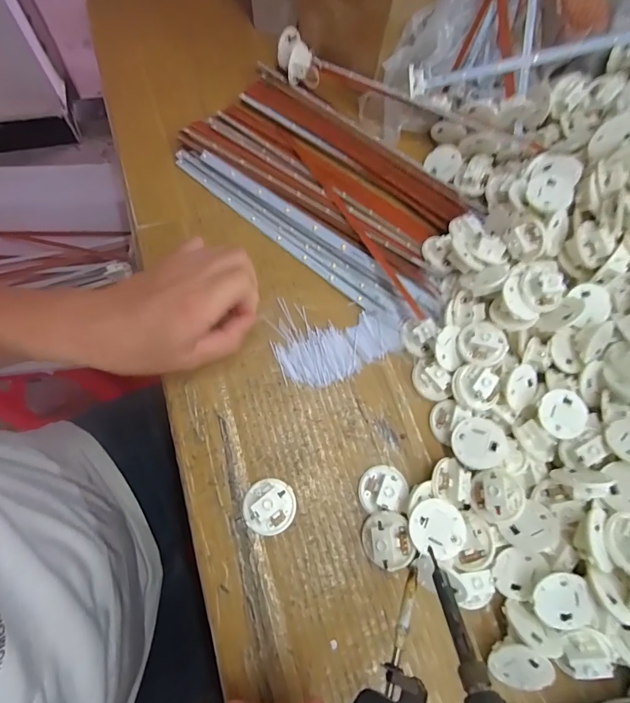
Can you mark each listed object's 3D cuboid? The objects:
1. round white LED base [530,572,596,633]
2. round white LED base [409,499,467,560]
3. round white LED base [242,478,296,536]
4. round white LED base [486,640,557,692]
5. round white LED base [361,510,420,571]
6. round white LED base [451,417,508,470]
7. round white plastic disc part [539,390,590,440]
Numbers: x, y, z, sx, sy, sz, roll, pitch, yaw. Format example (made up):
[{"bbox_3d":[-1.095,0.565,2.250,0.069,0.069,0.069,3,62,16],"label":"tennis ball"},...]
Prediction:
[{"bbox_3d":[0.167,0.169,0.258,0.036,0.005,0.038,0,92,12],"label":"round white LED base"},{"bbox_3d":[0.087,0.125,0.273,0.038,0.011,0.036,2,70,-4],"label":"round white LED base"},{"bbox_3d":[-0.034,0.115,0.283,0.036,0.017,0.038,2,70,-4],"label":"round white LED base"},{"bbox_3d":[0.136,0.209,0.254,0.038,0.004,0.038,4,106,14],"label":"round white LED base"},{"bbox_3d":[0.052,0.137,0.279,0.034,0.020,0.037,-13,72,-10],"label":"round white LED base"},{"bbox_3d":[0.128,0.072,0.301,0.039,0.011,0.039,-7,66,15],"label":"round white LED base"},{"bbox_3d":[0.198,0.050,0.308,0.038,0.011,0.037,2,70,-4],"label":"round white plastic disc part"}]

